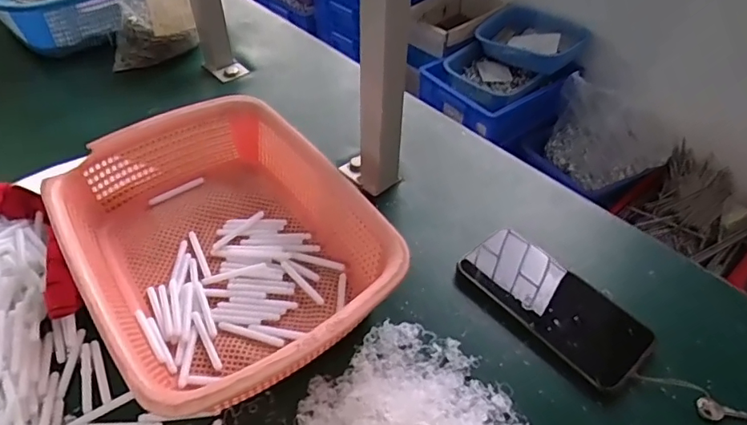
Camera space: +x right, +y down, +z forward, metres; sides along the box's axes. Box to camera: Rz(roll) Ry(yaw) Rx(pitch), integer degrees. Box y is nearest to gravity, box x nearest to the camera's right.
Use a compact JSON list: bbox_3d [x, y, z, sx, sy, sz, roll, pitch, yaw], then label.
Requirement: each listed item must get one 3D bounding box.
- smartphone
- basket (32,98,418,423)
[{"bbox_3d":[0.156,0.075,0.450,0.074,0.013,0.162,-32,56,-27],"label":"smartphone"},{"bbox_3d":[-0.132,0.024,0.449,0.214,0.077,0.296,-30,55,-26],"label":"basket"}]

